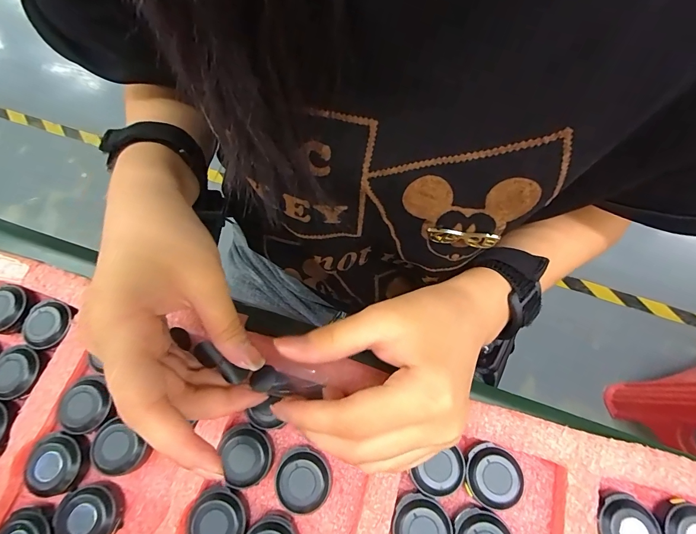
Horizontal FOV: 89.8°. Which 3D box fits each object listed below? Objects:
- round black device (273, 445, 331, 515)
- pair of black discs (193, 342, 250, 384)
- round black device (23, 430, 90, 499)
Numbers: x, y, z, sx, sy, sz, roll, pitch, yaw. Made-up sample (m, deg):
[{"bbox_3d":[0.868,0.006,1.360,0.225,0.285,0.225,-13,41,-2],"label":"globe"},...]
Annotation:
[{"bbox_3d":[-0.024,0.113,0.184,0.028,0.012,0.030,0,68,1],"label":"round black device"},{"bbox_3d":[-0.064,0.049,0.174,0.028,0.009,0.011,35,75,1],"label":"pair of black discs"},{"bbox_3d":[-0.155,0.106,0.187,0.026,0.009,0.030,-43,74,-15],"label":"round black device"}]

